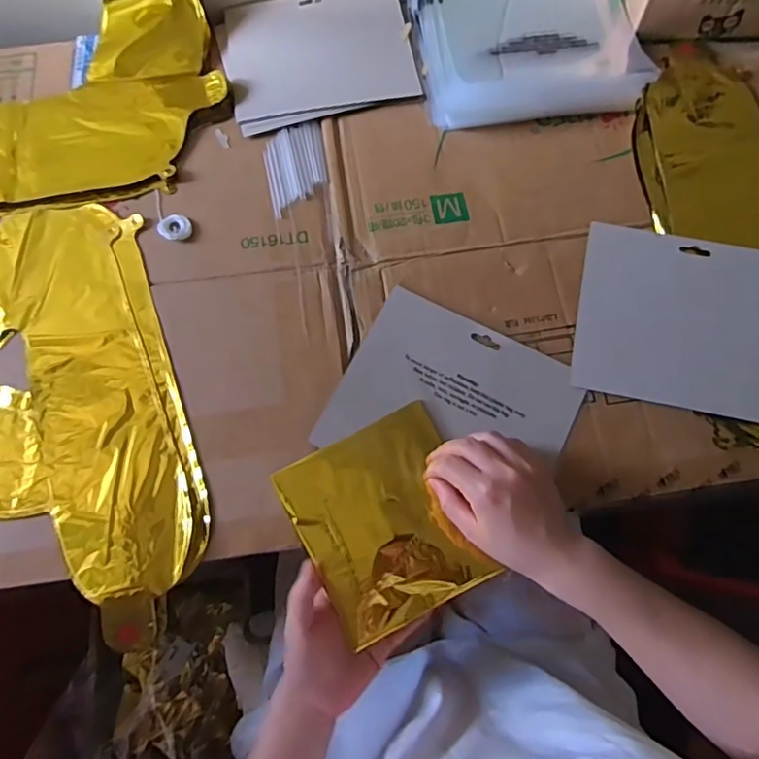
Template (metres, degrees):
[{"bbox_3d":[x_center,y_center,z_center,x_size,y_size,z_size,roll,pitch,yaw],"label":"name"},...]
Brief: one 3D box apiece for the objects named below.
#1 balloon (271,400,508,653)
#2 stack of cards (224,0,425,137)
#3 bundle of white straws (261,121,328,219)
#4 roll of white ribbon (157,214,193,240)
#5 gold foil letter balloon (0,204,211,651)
[{"bbox_3d":[0.007,0.115,0.454,0.133,0.011,0.149,-27,80,-7],"label":"balloon"},{"bbox_3d":[-0.064,-0.351,0.597,0.195,0.005,0.170,-13,72,-4],"label":"stack of cards"},{"bbox_3d":[-0.084,-0.215,0.565,0.061,0.004,0.101,-12,72,-4],"label":"bundle of white straws"},{"bbox_3d":[-0.194,-0.144,0.532,0.029,0.005,0.026,-19,73,-6],"label":"roll of white ribbon"},{"bbox_3d":[-0.347,0.029,0.485,0.381,0.025,0.375,-6,72,-2],"label":"gold foil letter balloon"}]

